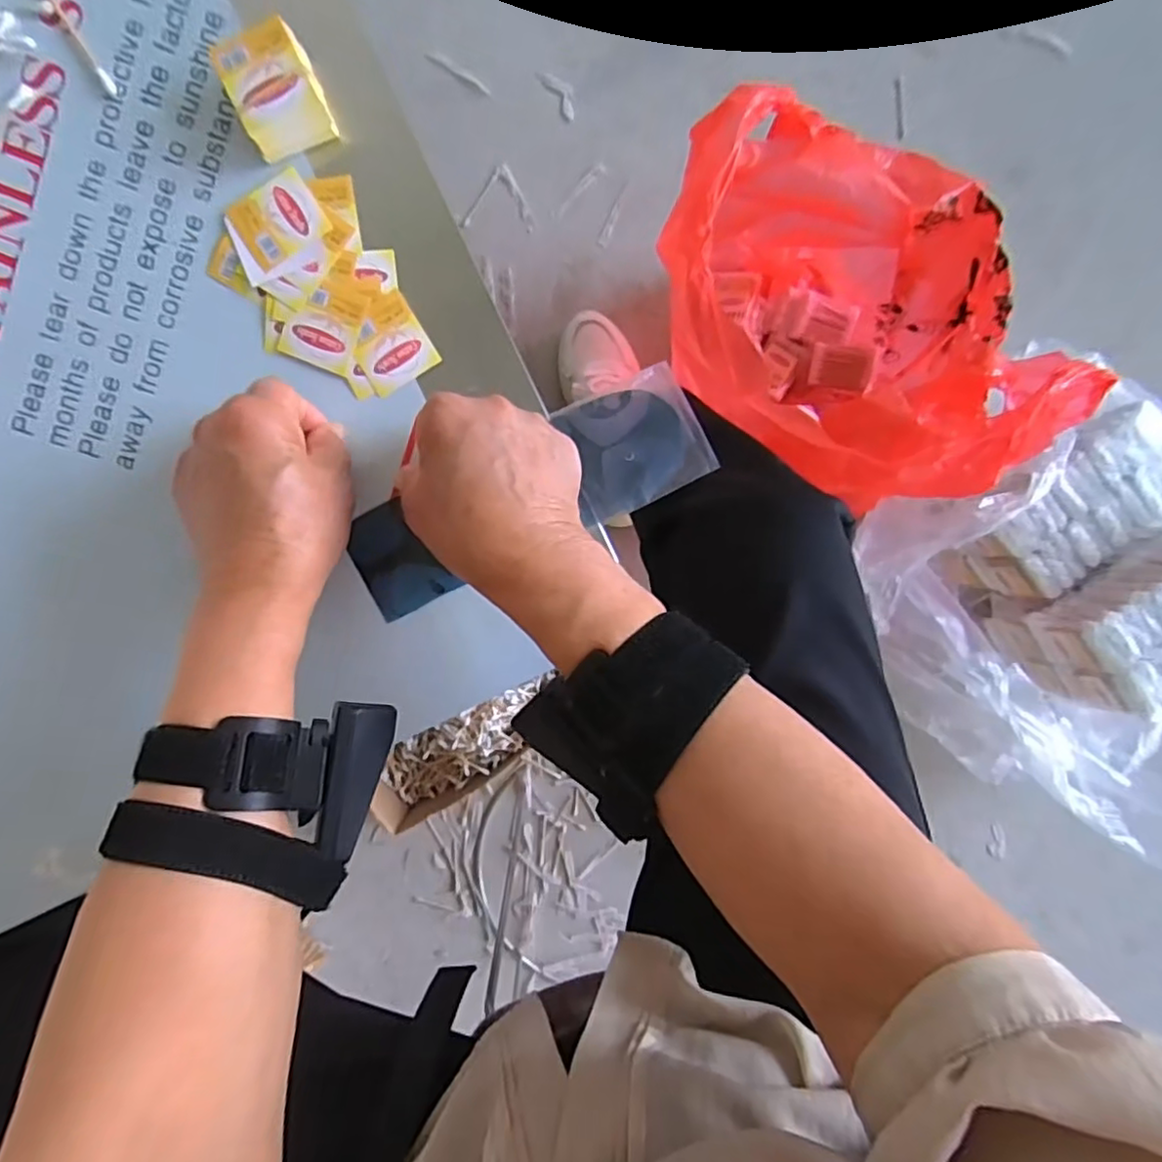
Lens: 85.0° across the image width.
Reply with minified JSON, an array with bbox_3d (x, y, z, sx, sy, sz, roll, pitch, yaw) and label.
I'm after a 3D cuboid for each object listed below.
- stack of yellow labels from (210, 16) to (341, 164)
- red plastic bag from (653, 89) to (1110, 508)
[{"bbox_3d":[-0.153,-0.246,0.322,0.041,0.024,0.048,-24,94,1],"label":"stack of yellow labels"},{"bbox_3d":[0.260,-0.242,0.647,0.371,0.298,0.293,9,94,-1],"label":"red plastic bag"}]

